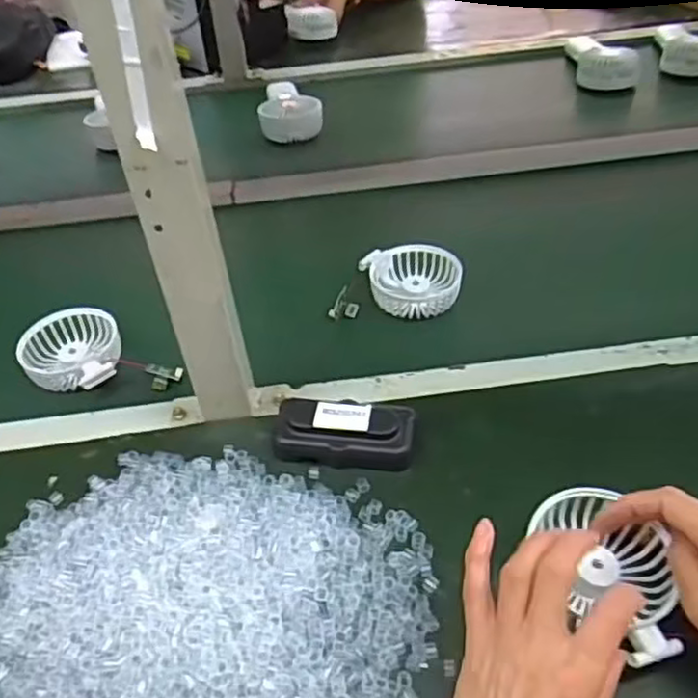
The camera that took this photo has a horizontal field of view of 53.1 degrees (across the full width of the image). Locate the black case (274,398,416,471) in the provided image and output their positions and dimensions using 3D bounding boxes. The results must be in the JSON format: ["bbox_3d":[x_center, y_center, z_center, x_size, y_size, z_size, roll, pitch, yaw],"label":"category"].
[{"bbox_3d":[-0.004,0.063,0.532,0.105,0.030,0.050,3,43,9],"label":"black case"}]

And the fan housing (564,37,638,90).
[{"bbox_3d":[0.403,-0.459,1.114,0.091,0.061,0.166,2,43,7],"label":"fan housing"}]

